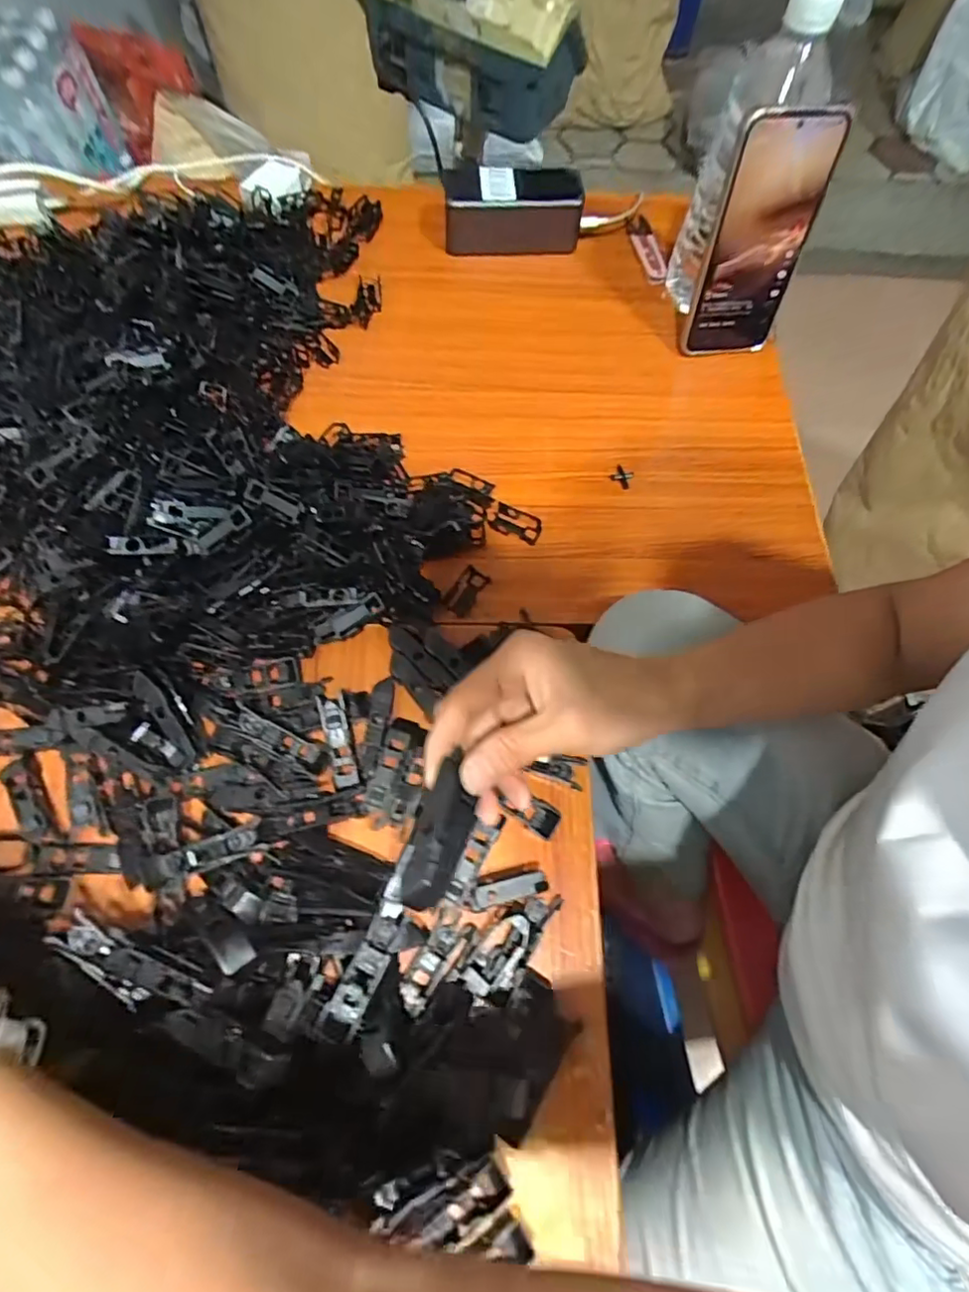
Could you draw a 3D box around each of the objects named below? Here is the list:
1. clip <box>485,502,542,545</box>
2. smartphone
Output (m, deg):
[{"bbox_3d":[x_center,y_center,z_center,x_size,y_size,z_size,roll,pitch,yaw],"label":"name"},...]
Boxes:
[{"bbox_3d":[0.022,-0.096,0.452,0.044,0.008,0.020,25,69,7],"label":"clip"},{"bbox_3d":[0.214,-0.315,0.461,0.081,0.166,0.010,-6,56,-5],"label":"smartphone"}]

